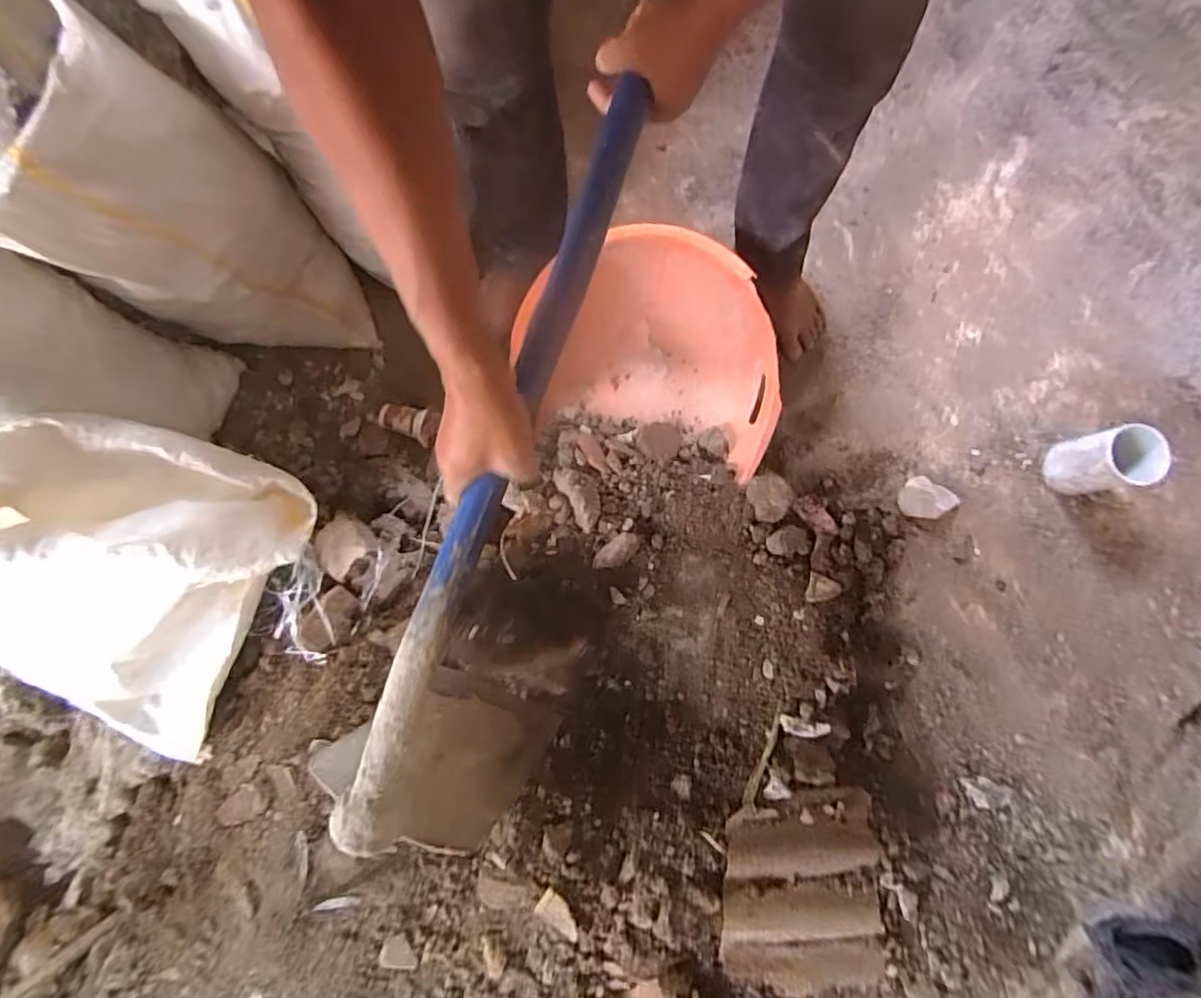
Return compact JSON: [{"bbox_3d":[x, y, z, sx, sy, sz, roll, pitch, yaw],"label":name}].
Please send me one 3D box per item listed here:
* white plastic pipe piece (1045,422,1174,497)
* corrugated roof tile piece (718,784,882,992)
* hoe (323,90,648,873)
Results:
[{"bbox_3d":[0.779,-0.057,0.915,0.091,0.134,0.089,-10,82,-2],"label":"white plastic pipe piece"},{"bbox_3d":[0.274,0.532,0.797,0.216,0.046,0.248,6,82,0],"label":"corrugated roof tile piece"},{"bbox_3d":[-0.065,-0.019,0.539,0.124,0.251,0.639,15,99,4],"label":"hoe"}]

